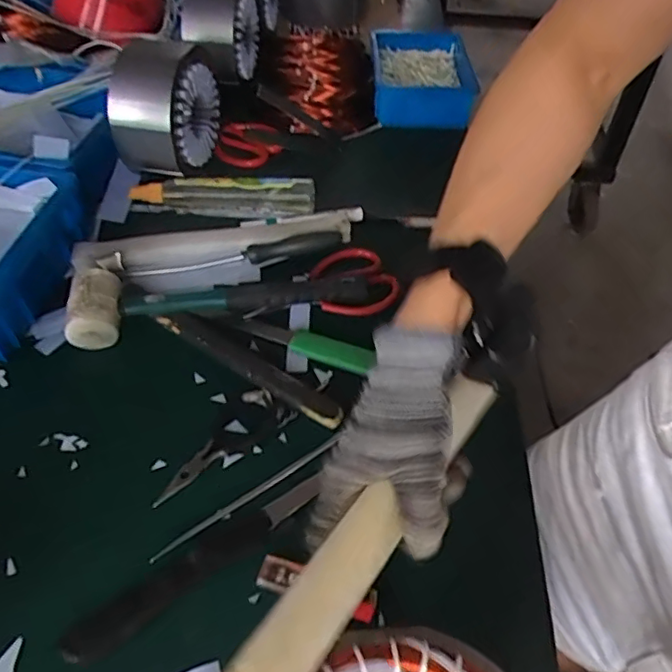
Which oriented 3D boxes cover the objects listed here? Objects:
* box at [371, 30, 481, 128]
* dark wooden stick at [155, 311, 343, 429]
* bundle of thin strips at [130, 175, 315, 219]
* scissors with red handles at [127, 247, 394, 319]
[{"bbox_3d":[0.131,-0.415,0.926,0.150,0.040,0.255,1,49,-1],"label":"box"},{"bbox_3d":[-0.080,0.026,0.555,0.204,0.014,0.030,28,54,21],"label":"dark wooden stick"},{"bbox_3d":[-0.132,-0.170,0.705,0.210,0.037,0.045,4,49,2],"label":"bundle of thin strips"},{"bbox_3d":[-0.074,-0.058,0.619,0.264,0.021,0.089,-3,50,-4],"label":"scissors with red handles"}]

